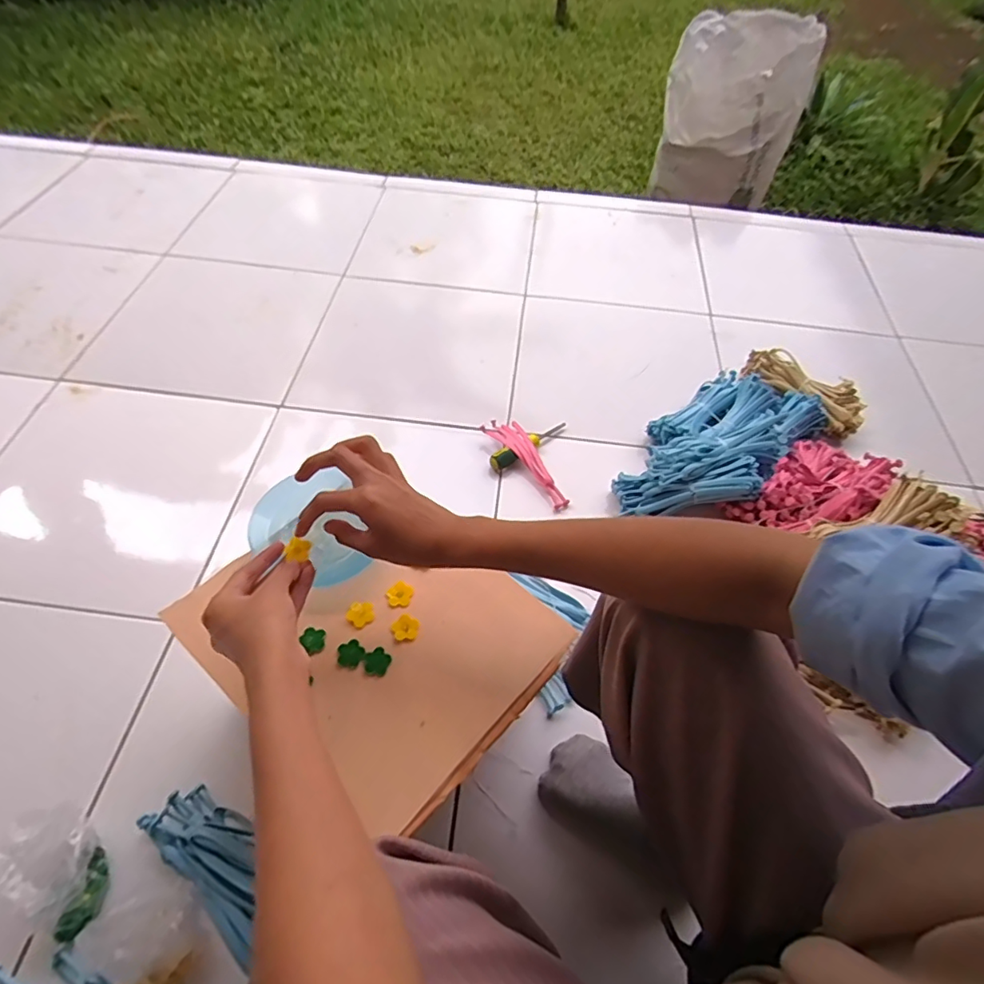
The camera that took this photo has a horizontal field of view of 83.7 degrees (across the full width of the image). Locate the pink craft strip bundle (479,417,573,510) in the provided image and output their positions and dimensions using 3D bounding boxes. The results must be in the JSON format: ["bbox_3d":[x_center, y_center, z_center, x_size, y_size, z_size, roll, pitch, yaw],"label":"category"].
[{"bbox_3d":[0.061,-0.053,0.896,0.051,0.020,0.199,-28,61,-20],"label":"pink craft strip bundle"}]

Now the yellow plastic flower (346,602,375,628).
[{"bbox_3d":[-0.119,0.109,0.496,0.024,0.004,0.023,1,55,-2],"label":"yellow plastic flower"}]

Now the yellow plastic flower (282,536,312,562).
[{"bbox_3d":[-0.155,0.047,0.441,0.018,0.004,0.019,12,65,-18],"label":"yellow plastic flower"}]

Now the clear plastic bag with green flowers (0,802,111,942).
[{"bbox_3d":[-0.437,0.376,0.555,0.120,0.067,0.069,36,61,20],"label":"clear plastic bag with green flowers"}]

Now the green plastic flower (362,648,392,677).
[{"bbox_3d":[-0.099,0.146,0.472,0.024,0.004,0.023,1,55,-2],"label":"green plastic flower"}]

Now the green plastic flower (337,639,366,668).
[{"bbox_3d":[-0.123,0.140,0.476,0.024,0.004,0.023,1,55,-2],"label":"green plastic flower"}]

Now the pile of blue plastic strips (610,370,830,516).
[{"bbox_3d":[0.374,-0.087,0.890,0.201,0.090,0.388,40,62,22],"label":"pile of blue plastic strips"}]

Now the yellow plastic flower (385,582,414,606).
[{"bbox_3d":[-0.086,0.095,0.508,0.023,0.004,0.023,1,55,-2],"label":"yellow plastic flower"}]

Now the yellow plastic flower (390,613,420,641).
[{"bbox_3d":[-0.078,0.121,0.490,0.024,0.004,0.023,1,55,-2],"label":"yellow plastic flower"}]

